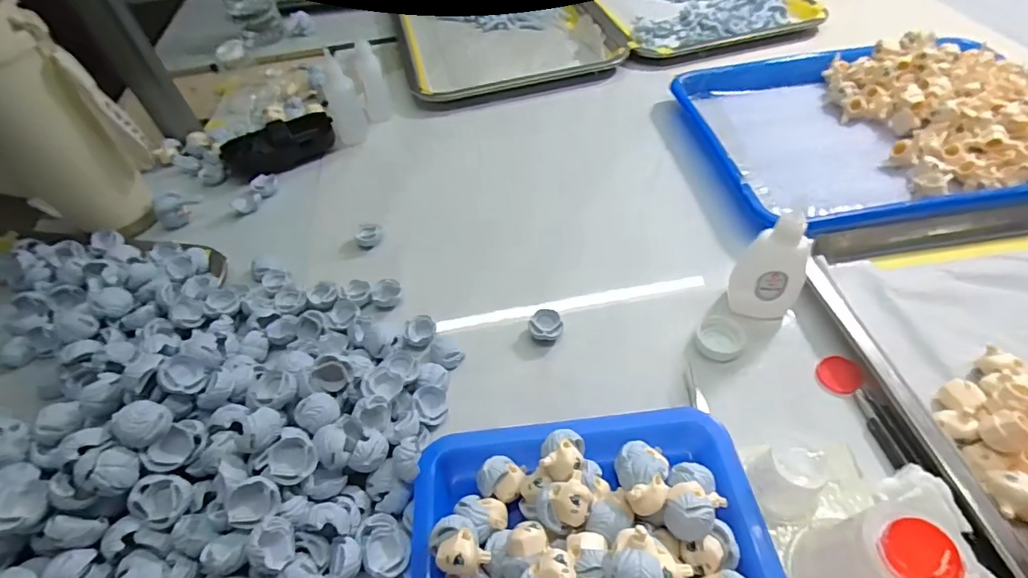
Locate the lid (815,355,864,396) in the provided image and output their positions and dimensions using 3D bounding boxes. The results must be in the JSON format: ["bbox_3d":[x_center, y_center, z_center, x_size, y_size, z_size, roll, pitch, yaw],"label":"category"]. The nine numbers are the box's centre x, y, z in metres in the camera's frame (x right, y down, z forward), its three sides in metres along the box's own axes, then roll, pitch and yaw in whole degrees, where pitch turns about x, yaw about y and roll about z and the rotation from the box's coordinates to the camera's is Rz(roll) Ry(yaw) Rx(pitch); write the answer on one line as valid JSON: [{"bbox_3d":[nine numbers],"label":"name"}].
[{"bbox_3d":[0.207,0.055,0.317,0.024,0.004,0.027,27,58,26],"label":"lid"}]

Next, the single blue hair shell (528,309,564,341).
[{"bbox_3d":[0.023,0.027,0.356,0.024,0.012,0.022,-3,50,4],"label":"single blue hair shell"}]

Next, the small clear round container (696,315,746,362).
[{"bbox_3d":[0.141,0.033,0.340,0.031,0.008,0.034,-3,50,4],"label":"small clear round container"}]

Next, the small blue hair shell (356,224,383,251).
[{"bbox_3d":[-0.127,-0.045,0.433,0.021,0.018,0.019,-34,55,-21],"label":"small blue hair shell"}]

